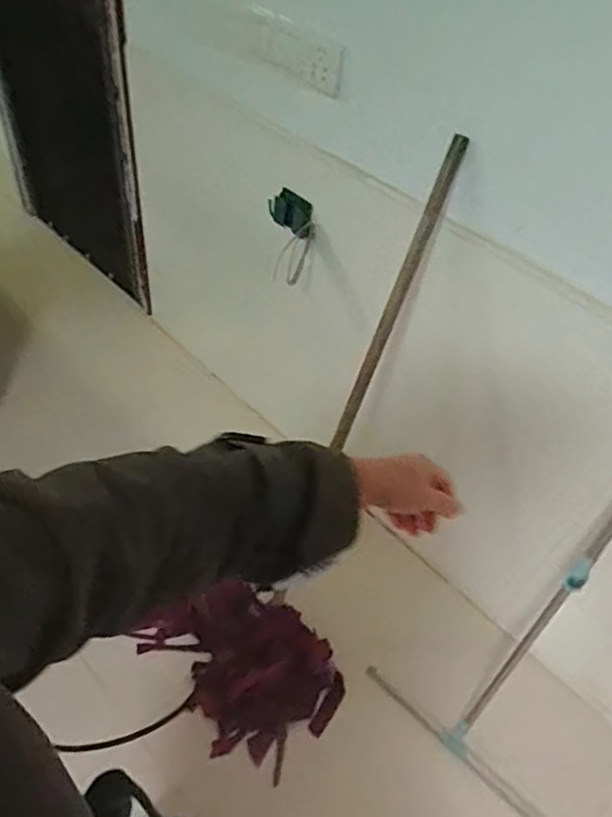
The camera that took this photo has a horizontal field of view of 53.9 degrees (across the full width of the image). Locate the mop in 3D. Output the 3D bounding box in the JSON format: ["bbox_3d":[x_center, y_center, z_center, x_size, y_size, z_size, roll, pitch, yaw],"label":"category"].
[{"bbox_3d":[-0.002,0.103,1.230,0.545,1.289,0.239,28,20,19],"label":"mop"}]

